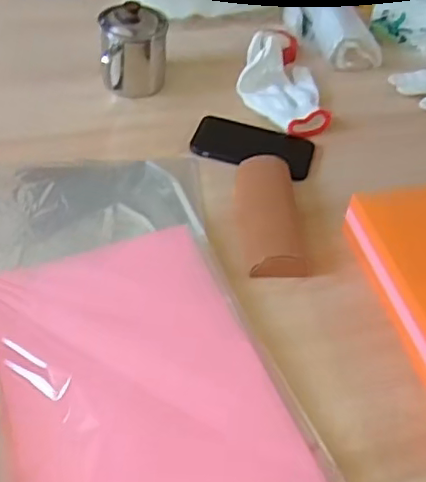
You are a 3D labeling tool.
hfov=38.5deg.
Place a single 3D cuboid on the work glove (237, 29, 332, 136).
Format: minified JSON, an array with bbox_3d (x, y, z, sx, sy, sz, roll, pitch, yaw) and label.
[{"bbox_3d":[0.098,-0.255,0.923,0.122,0.049,0.257,0,48,-6],"label":"work glove"}]

